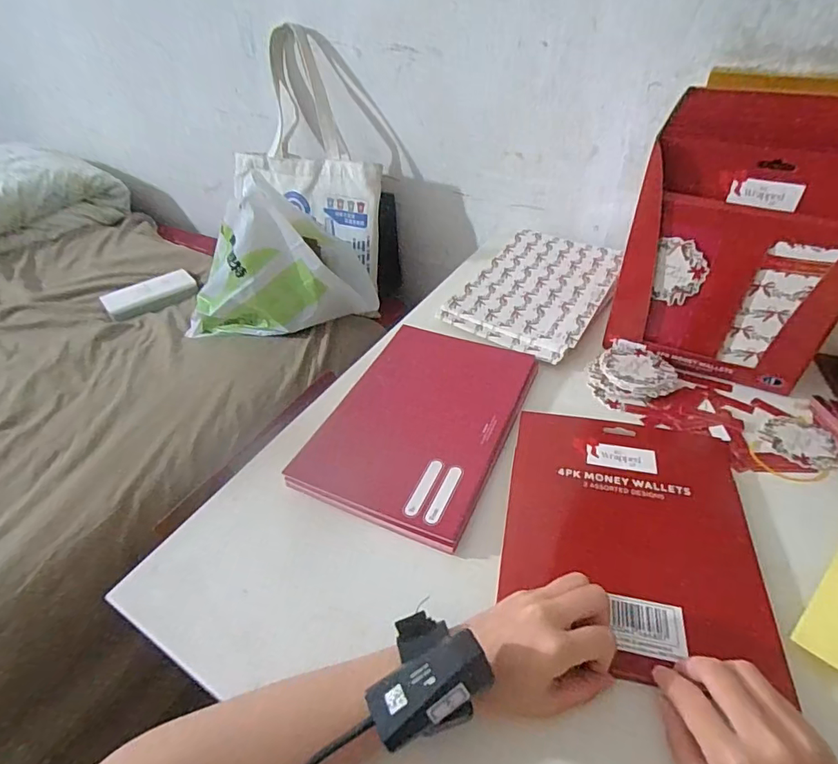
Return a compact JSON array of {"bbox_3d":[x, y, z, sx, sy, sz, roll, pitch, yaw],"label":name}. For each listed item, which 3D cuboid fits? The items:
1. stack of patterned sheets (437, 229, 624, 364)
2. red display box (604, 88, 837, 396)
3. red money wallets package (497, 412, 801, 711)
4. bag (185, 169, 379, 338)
[{"bbox_3d":[0.171,-0.137,0.683,0.177,0.013,0.273,23,50,26],"label":"stack of patterned sheets"},{"bbox_3d":[0.346,-0.160,0.527,0.201,0.248,0.165,19,47,22],"label":"red display box"},{"bbox_3d":[0.178,0.119,0.418,0.195,0.011,0.232,8,45,13],"label":"red money wallets package"},{"bbox_3d":[-0.241,-0.194,0.810,0.328,0.246,0.126,-10,41,-10],"label":"bag"}]

